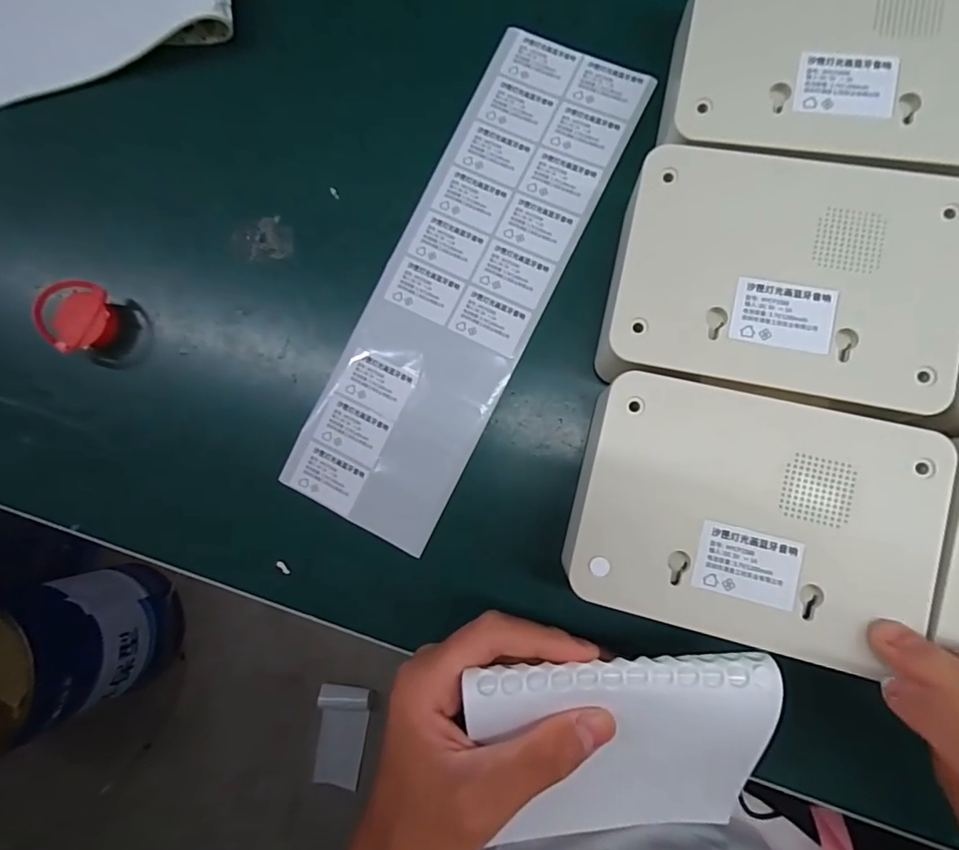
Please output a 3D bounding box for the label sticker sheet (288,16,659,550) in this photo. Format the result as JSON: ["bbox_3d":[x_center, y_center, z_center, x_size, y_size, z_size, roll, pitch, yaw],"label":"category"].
[{"bbox_3d":[-0.007,-0.081,0.292,0.090,0.004,0.296,26,88,7],"label":"label sticker sheet"}]

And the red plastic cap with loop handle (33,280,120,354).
[{"bbox_3d":[-0.244,-0.065,0.310,0.034,0.029,0.043,20,87,9],"label":"red plastic cap with loop handle"}]

